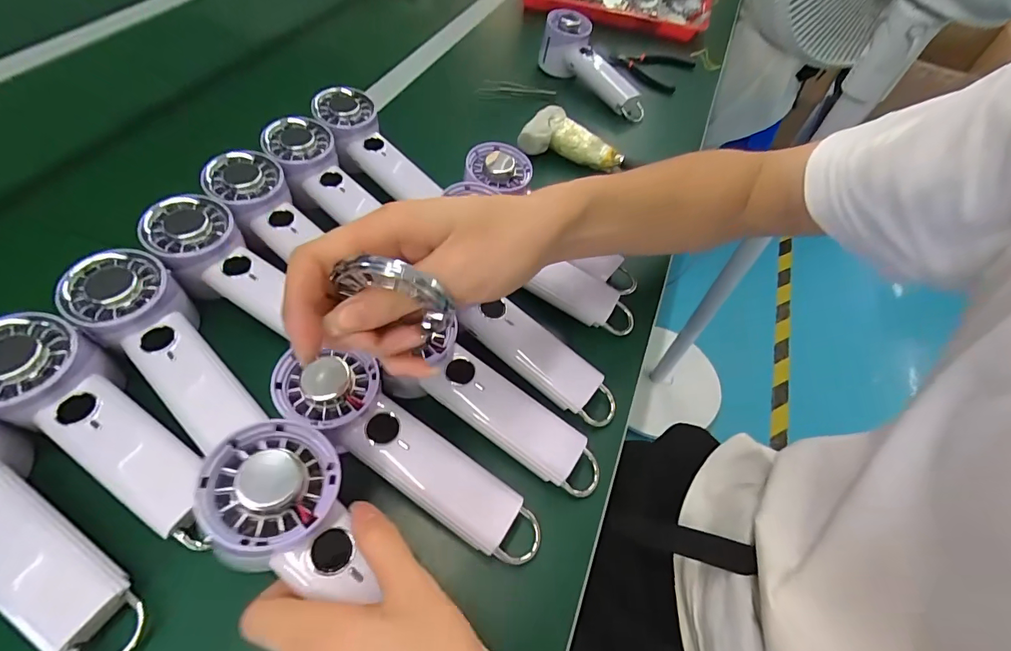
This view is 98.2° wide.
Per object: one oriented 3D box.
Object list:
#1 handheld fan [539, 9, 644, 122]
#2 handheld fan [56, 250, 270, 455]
[{"bbox_3d":[0.117,-0.353,0.595,0.061,0.069,0.169,-26,61,-21],"label":"handheld fan"},{"bbox_3d":[-0.240,0.015,0.309,0.062,0.039,0.158,-38,90,-26],"label":"handheld fan"}]

